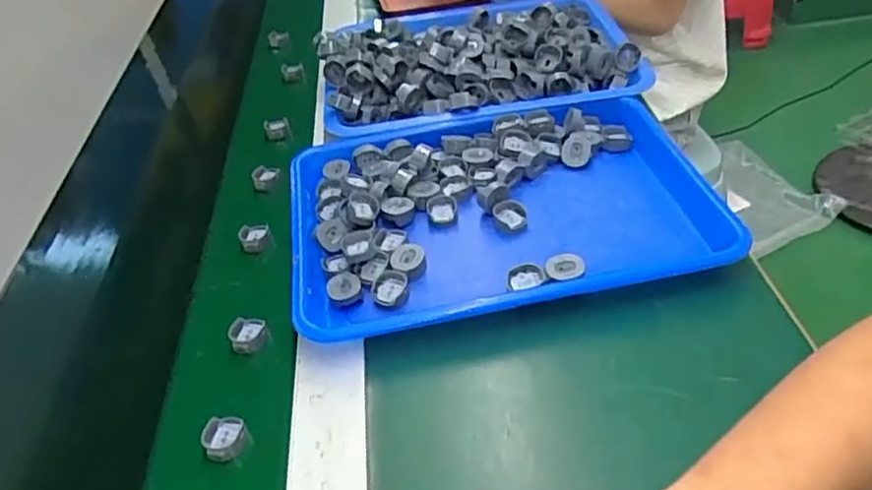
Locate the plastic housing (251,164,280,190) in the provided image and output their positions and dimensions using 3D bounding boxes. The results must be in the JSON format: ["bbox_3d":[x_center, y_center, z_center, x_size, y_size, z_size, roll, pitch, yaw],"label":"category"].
[{"bbox_3d":[-0.170,-0.068,0.674,0.027,0.013,0.024,-7,40,1],"label":"plastic housing"}]

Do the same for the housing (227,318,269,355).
[{"bbox_3d":[-0.142,0.071,0.517,0.028,0.019,0.029,-5,40,4],"label":"housing"}]

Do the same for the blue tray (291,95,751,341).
[{"bbox_3d":[0.052,-0.033,0.570,0.339,0.037,0.249,-10,40,-3],"label":"blue tray"}]

